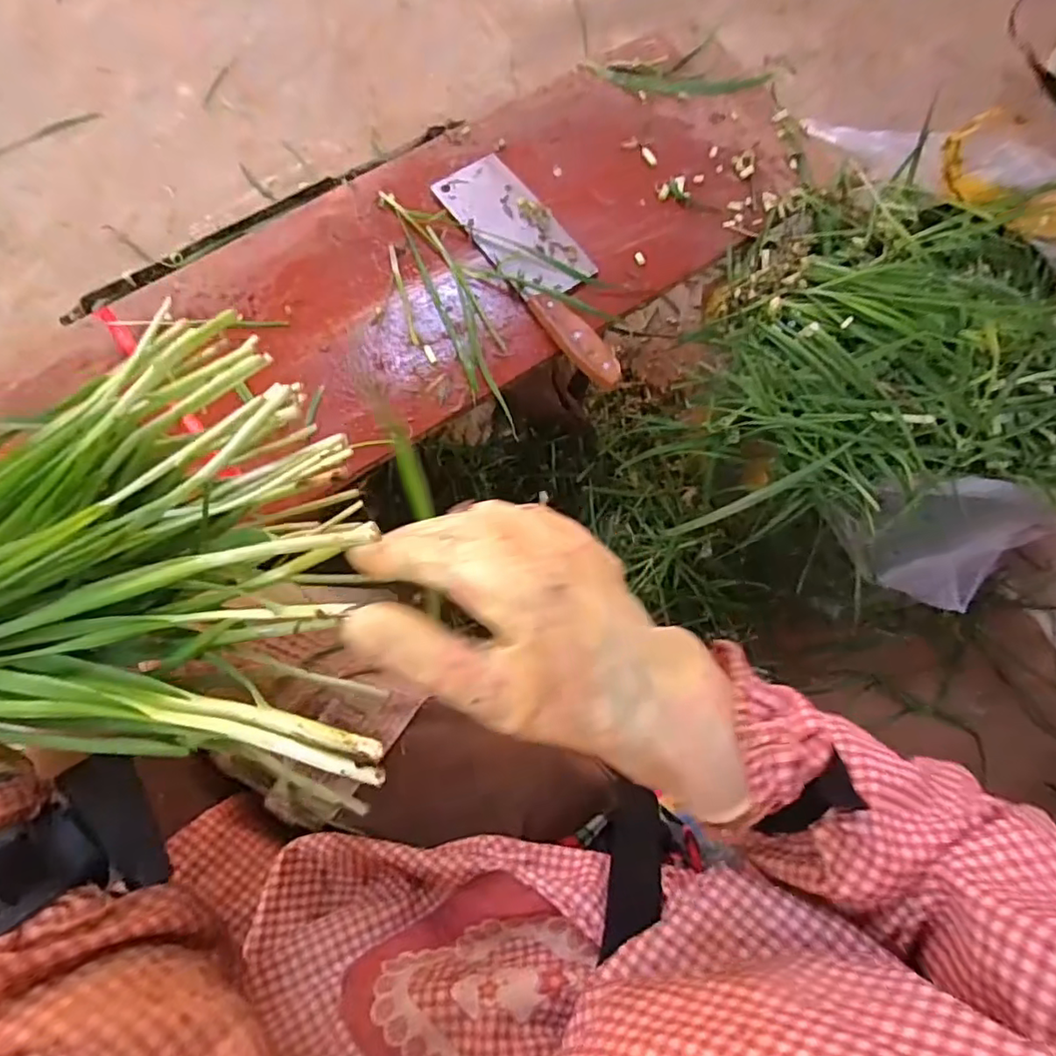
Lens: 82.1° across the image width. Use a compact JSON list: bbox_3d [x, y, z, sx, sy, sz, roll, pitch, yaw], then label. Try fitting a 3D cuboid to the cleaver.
[{"bbox_3d":[0.015,-0.259,0.589,0.082,0.015,0.275,-34,78,-10],"label":"cleaver"}]

